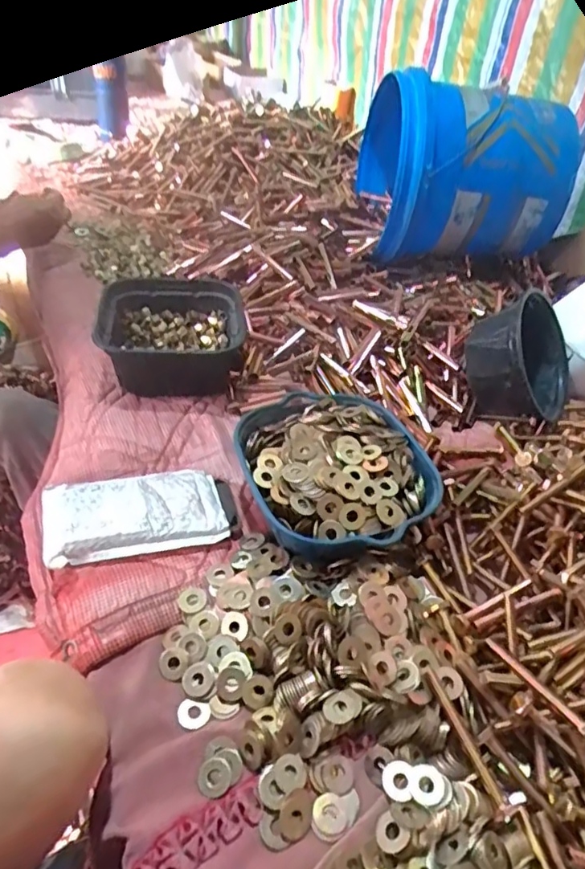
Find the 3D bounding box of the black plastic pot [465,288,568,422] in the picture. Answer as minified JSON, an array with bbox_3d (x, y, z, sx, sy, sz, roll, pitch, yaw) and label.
[{"bbox_3d":[0.297,-0.099,0.762,0.088,0.159,0.163,-4,9,39],"label":"black plastic pot"}]

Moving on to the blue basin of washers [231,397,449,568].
[{"bbox_3d":[0.046,0.033,0.585,0.183,0.061,0.195,-11,46,-21],"label":"blue basin of washers"}]

